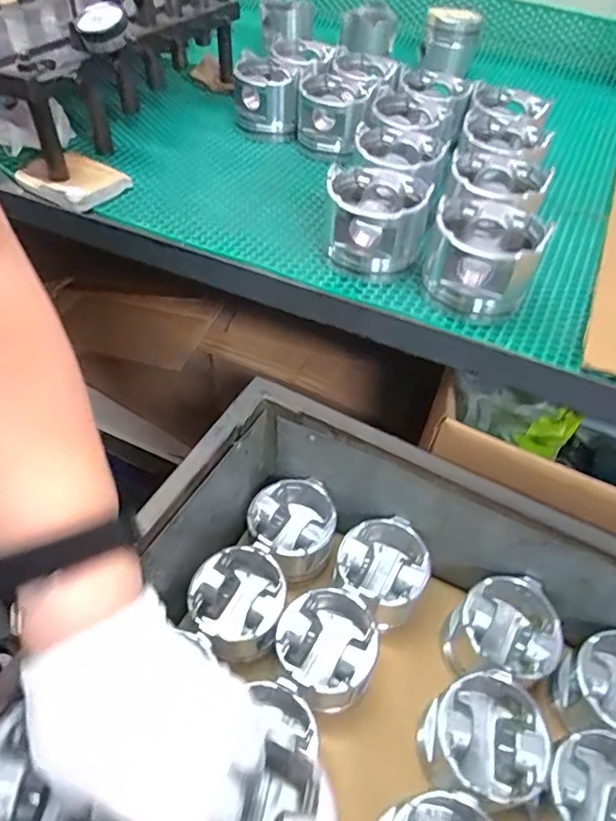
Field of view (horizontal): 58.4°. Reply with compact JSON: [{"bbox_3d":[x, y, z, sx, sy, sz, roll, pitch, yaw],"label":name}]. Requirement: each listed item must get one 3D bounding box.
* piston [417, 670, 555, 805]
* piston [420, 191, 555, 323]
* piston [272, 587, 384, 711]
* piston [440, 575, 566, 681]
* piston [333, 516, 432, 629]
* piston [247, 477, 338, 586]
[{"bbox_3d":[0.162,0.308,0.512,0.101,0.082,0.101,2,49,-3],"label":"piston"},{"bbox_3d":[0.168,-0.152,0.536,0.103,0.072,0.113,19,50,12],"label":"piston"},{"bbox_3d":[0.016,0.250,0.563,0.100,0.082,0.109,20,50,13],"label":"piston"},{"bbox_3d":[0.202,0.241,0.581,0.121,0.084,0.099,-23,54,-23],"label":"piston"},{"bbox_3d":[0.080,0.186,0.620,0.095,0.083,0.109,20,50,13],"label":"piston"},{"bbox_3d":[-0.020,0.147,0.656,0.101,0.075,0.105,5,49,0],"label":"piston"}]

